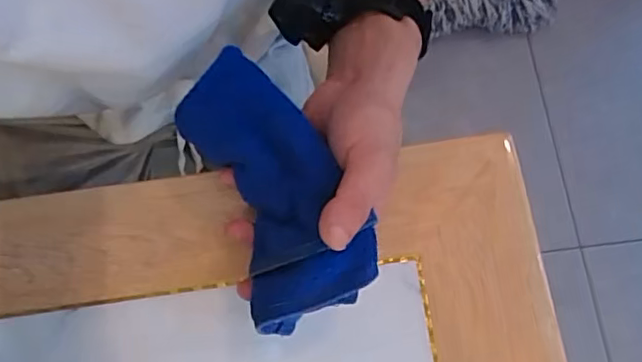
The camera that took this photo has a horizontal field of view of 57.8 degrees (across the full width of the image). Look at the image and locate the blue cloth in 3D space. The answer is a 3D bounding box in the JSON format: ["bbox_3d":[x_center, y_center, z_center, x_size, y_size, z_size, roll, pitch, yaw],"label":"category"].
[{"bbox_3d":[-0.029,0.000,0.343,0.082,0.027,0.161,-27,77,21],"label":"blue cloth"}]

